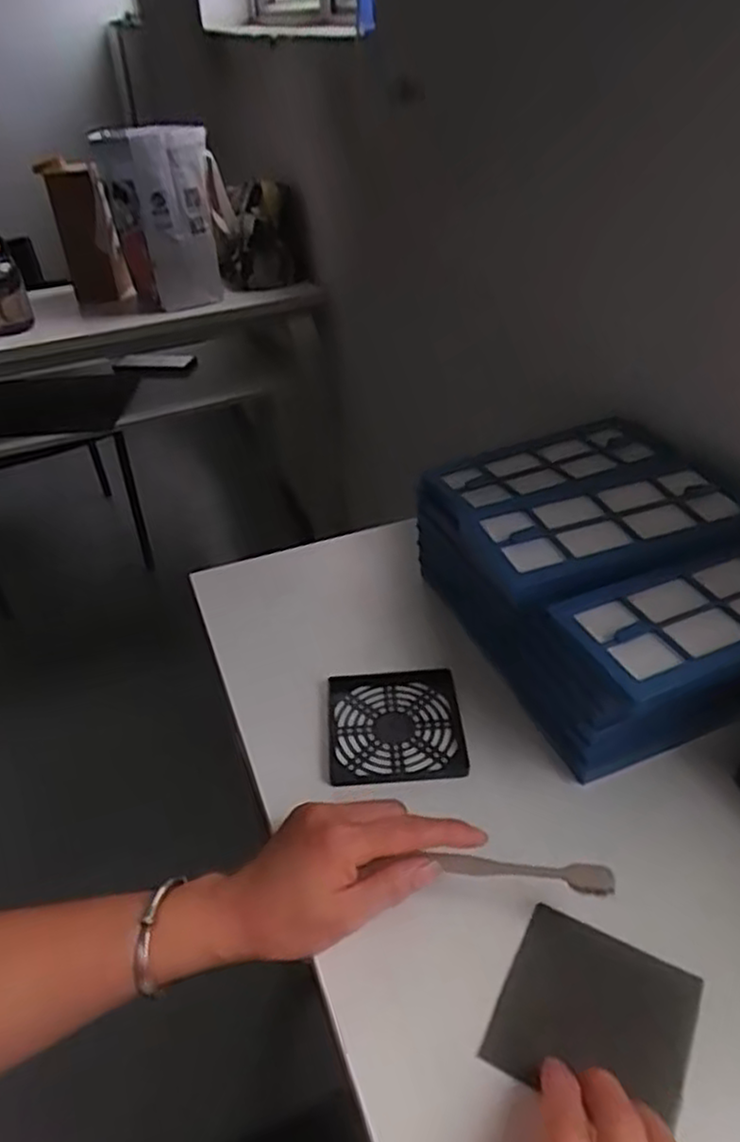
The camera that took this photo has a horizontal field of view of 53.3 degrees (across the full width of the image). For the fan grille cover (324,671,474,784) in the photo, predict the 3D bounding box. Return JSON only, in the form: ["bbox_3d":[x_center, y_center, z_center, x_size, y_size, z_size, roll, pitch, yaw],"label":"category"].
[{"bbox_3d":[0.019,0.114,0.545,0.097,0.011,0.098,-3,37,-1],"label":"fan grille cover"}]

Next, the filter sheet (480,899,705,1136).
[{"bbox_3d":[0.118,0.232,0.387,0.093,0.010,0.088,18,42,24],"label":"filter sheet"}]

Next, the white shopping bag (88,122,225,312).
[{"bbox_3d":[-0.346,-0.571,1.228,0.180,0.279,0.127,-10,38,-10],"label":"white shopping bag"}]

